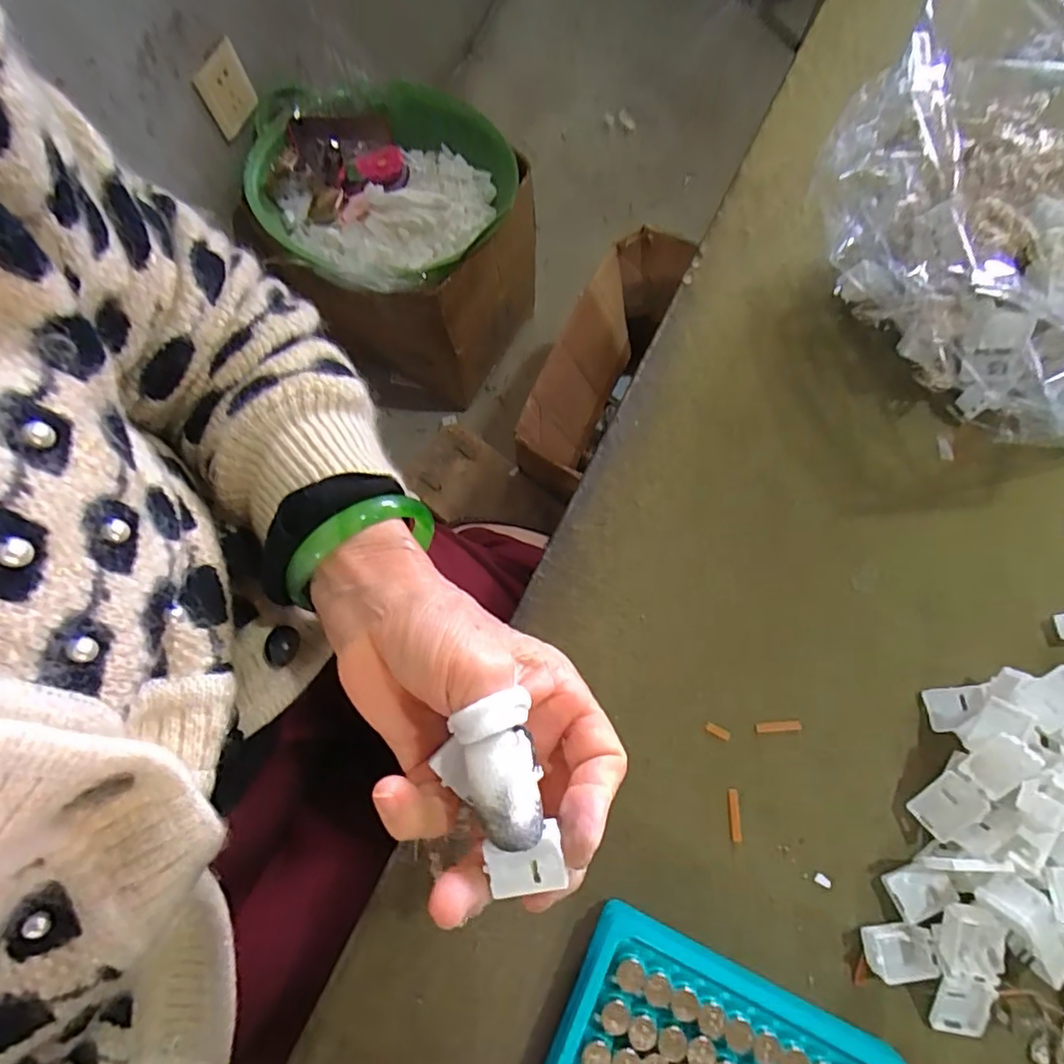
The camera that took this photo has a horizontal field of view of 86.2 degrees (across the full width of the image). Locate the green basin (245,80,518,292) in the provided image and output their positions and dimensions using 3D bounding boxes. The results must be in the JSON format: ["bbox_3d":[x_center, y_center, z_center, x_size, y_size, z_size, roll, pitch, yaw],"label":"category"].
[{"bbox_3d":[-0.240,-0.520,0.869,0.397,0.114,0.342,41,79,10],"label":"green basin"}]

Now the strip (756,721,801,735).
[{"bbox_3d":[0.121,0.095,0.277,0.022,0.004,0.005,-4,72,1],"label":"strip"}]

